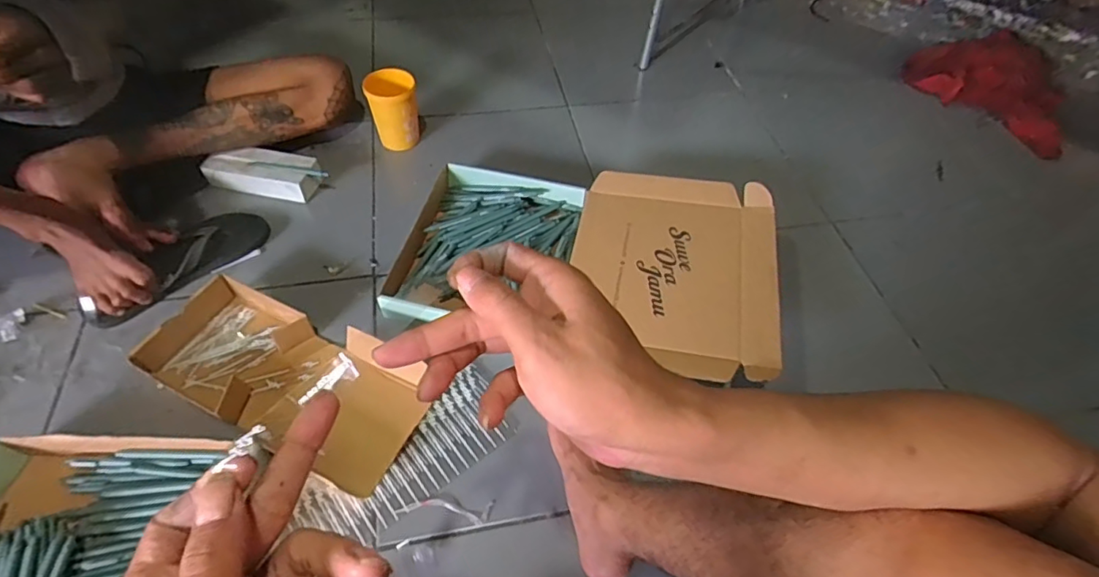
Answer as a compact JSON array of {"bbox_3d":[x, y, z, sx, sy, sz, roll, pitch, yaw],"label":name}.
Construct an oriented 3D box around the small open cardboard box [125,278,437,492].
[{"bbox_3d":[-0.344,0.114,0.720,0.358,0.042,0.173,23,55,13],"label":"small open cardboard box"}]

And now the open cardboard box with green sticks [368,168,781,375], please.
[{"bbox_3d":[0.058,-0.053,0.849,0.566,0.096,0.362,14,54,7],"label":"open cardboard box with green sticks"}]

